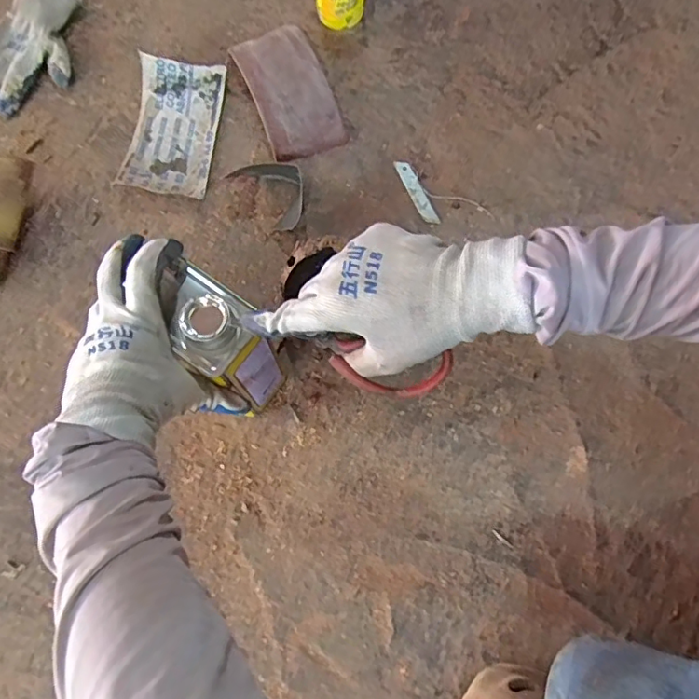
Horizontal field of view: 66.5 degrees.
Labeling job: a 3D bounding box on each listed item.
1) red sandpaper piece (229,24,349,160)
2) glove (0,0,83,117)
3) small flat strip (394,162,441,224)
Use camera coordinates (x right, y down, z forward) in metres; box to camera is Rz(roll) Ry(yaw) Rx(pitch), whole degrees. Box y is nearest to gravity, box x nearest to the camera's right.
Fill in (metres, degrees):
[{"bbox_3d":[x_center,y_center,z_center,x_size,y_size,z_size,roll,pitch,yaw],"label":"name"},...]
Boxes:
[{"bbox_3d":[-0.076,-0.325,0.663,0.095,0.039,0.182,-22,74,-8],"label":"red sandpaper piece"},{"bbox_3d":[-0.412,-0.385,0.683,0.133,0.033,0.194,29,74,8],"label":"glove"},{"bbox_3d":[0.081,-0.190,0.641,0.018,0.004,0.096,-22,74,-8],"label":"small flat strip"}]

